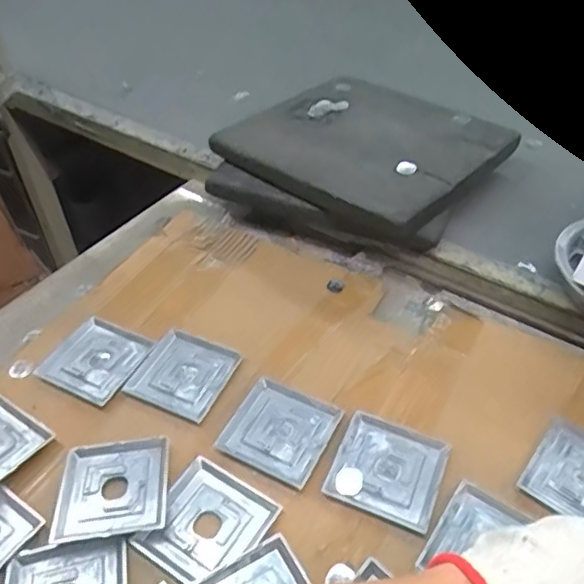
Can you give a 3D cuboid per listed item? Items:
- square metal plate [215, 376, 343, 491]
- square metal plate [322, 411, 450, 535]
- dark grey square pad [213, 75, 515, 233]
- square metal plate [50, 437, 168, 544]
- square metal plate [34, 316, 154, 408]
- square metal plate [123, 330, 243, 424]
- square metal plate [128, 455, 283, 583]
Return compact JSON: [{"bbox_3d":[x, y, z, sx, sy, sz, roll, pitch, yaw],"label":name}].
[{"bbox_3d":[-0.011,0.127,0.545,0.088,0.006,0.088,19,48,22],"label":"square metal plate"},{"bbox_3d":[0.085,0.154,0.518,0.089,0.004,0.089,16,47,19],"label":"square metal plate"},{"bbox_3d":[0.097,-0.202,0.774,0.299,0.034,0.312,33,54,30],"label":"dark grey square pad"},{"bbox_3d":[-0.153,0.166,0.507,0.089,0.011,0.090,-7,44,-4],"label":"square metal plate"},{"bbox_3d":[-0.204,0.069,0.618,0.091,0.006,0.094,21,49,23],"label":"square metal plate"},{"bbox_3d":[-0.111,0.080,0.597,0.090,0.009,0.085,16,47,19],"label":"square metal plate"},{"bbox_3d":[-0.069,0.192,0.484,0.088,0.008,0.090,22,49,24],"label":"square metal plate"}]

